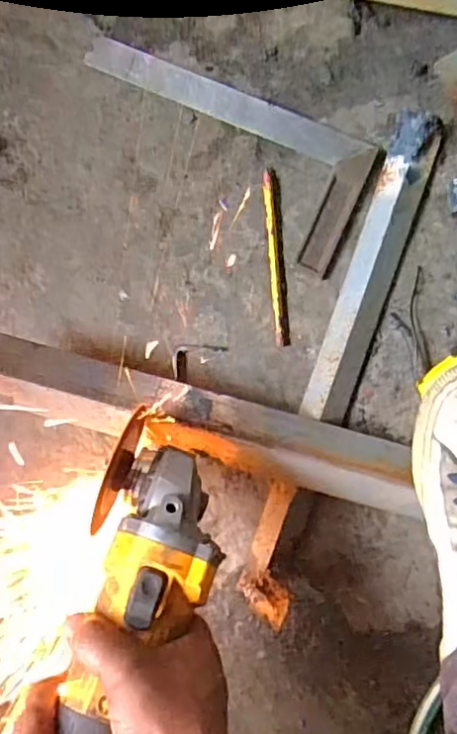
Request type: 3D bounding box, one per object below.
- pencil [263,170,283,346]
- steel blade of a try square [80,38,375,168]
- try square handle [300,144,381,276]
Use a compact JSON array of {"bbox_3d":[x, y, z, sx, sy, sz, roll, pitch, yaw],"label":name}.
[{"bbox_3d":[0.036,-0.086,0.506,0.007,0.008,0.135,-4,93,5],"label":"pencil"},{"bbox_3d":[-0.003,-0.212,0.506,0.234,0.010,0.024,23,95,4],"label":"steel blade of a try square"},{"bbox_3d":[0.087,-0.125,0.499,0.026,0.006,0.103,24,95,4],"label":"try square handle"}]

